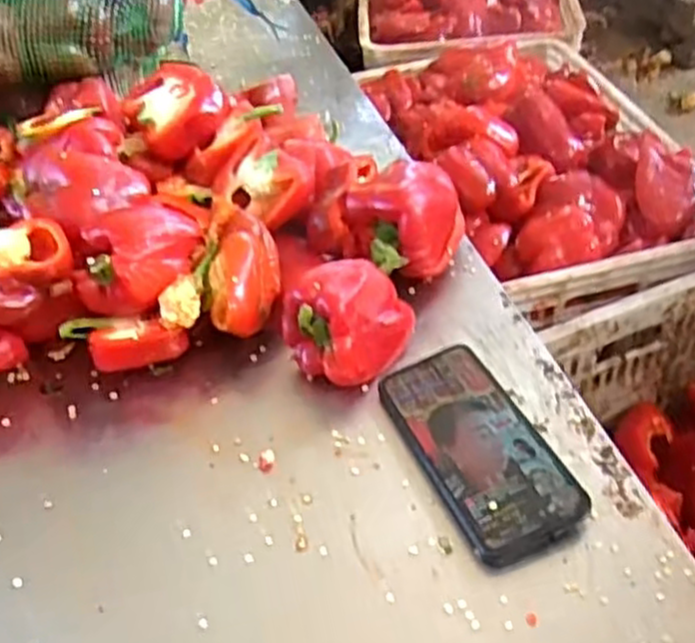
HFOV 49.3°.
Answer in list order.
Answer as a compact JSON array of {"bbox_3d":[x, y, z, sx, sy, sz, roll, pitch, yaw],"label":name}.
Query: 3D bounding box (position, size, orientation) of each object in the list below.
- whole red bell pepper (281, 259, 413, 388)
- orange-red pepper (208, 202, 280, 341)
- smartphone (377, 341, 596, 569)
[{"bbox_3d":[0.002,0.000,0.571,0.073,0.070,0.089,28,54,29],"label":"whole red bell pepper"},{"bbox_3d":[-0.087,-0.048,0.616,0.061,0.042,0.129,-7,45,0],"label":"orange-red pepper"},{"bbox_3d":[0.088,0.084,0.513,0.080,0.016,0.162,-19,46,-12],"label":"smartphone"}]

